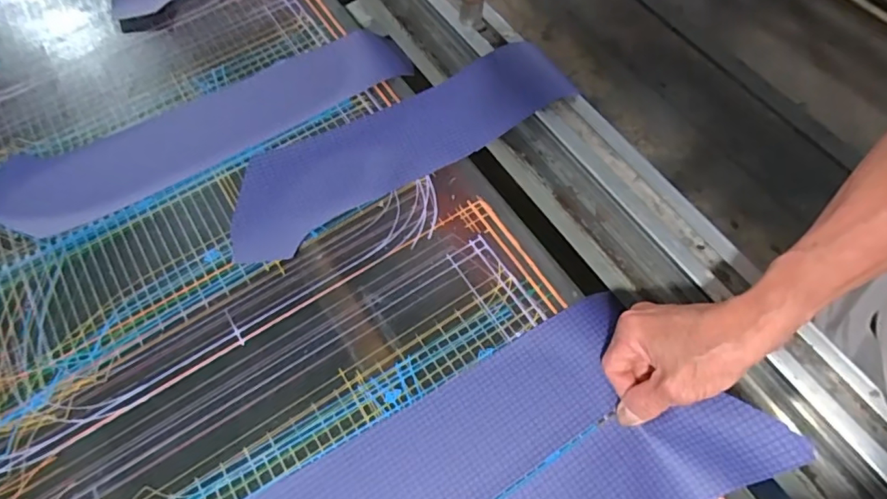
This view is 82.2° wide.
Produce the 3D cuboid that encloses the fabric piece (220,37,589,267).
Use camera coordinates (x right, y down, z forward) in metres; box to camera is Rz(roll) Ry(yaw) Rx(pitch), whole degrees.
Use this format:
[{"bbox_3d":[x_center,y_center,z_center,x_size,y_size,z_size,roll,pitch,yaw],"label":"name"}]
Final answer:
[{"bbox_3d":[-0.045,-0.106,0.504,0.360,0.039,0.113,-24,66,-10],"label":"fabric piece"}]

